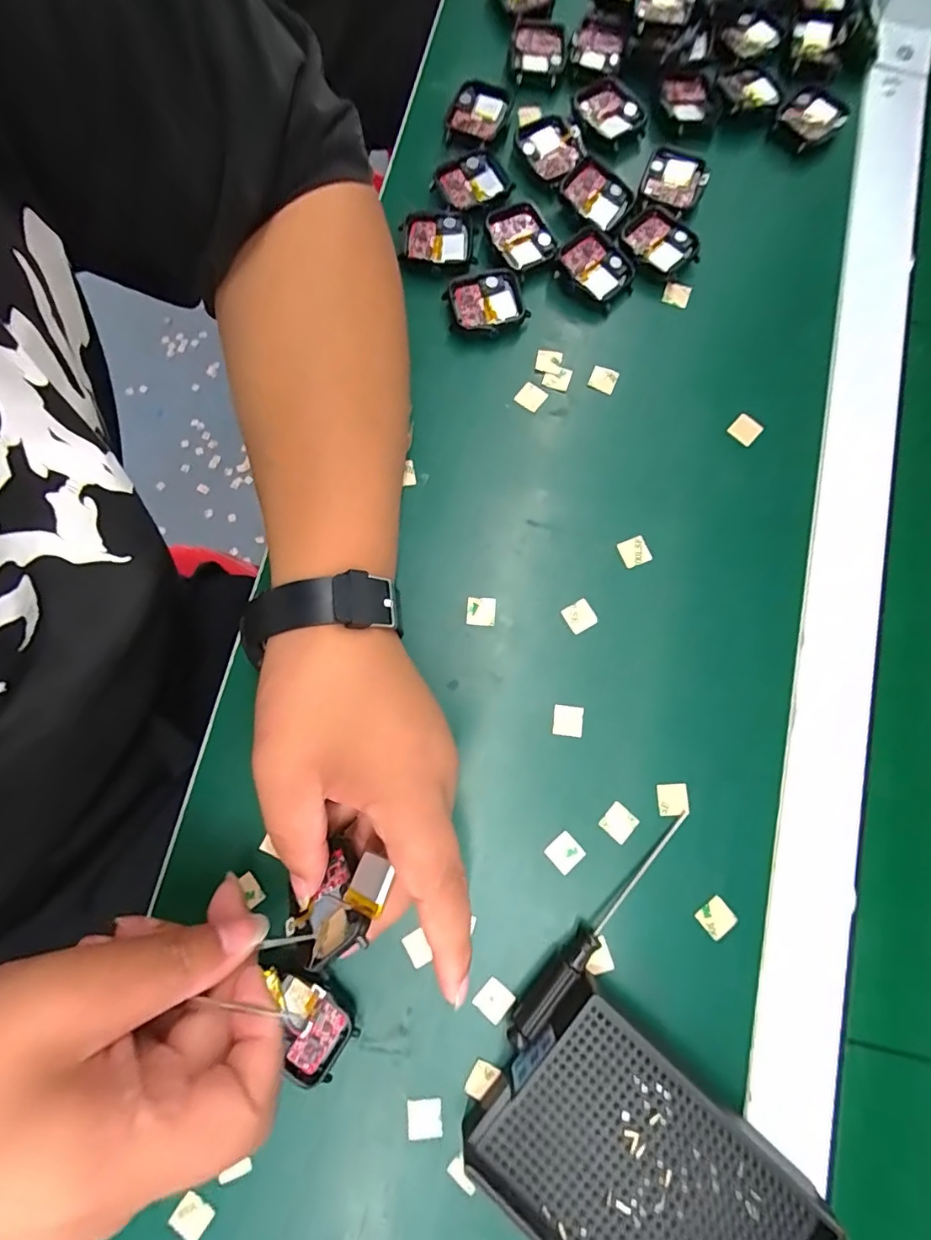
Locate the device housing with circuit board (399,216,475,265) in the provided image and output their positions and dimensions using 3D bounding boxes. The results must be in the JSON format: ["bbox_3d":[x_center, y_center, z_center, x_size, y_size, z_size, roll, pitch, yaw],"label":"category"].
[{"bbox_3d":[-0.018,-0.235,0.309,0.043,0.006,0.036,11,80,1],"label":"device housing with circuit board"}]

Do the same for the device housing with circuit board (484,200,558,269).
[{"bbox_3d":[0.034,-0.236,0.309,0.033,0.007,0.043,-25,81,-5],"label":"device housing with circuit board"}]

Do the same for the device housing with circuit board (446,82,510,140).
[{"bbox_3d":[0.007,-0.331,0.326,0.037,0.009,0.041,22,80,3],"label":"device housing with circuit board"}]

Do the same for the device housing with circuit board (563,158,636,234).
[{"bbox_3d":[0.084,-0.268,0.316,0.034,0.012,0.044,-44,84,-8],"label":"device housing with circuit board"}]

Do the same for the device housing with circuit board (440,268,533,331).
[{"bbox_3d":[0.012,-0.191,0.304,0.044,0.011,0.039,-12,80,-3],"label":"device housing with circuit board"}]

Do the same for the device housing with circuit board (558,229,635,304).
[{"bbox_3d":[0.081,-0.215,0.307,0.035,0.014,0.043,-42,83,-8],"label":"device housing with circuit board"}]

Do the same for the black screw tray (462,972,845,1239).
[{"bbox_3d":[0.079,0.245,0.219,0.145,0.025,0.091,39,81,6],"label":"black screw tray"}]

